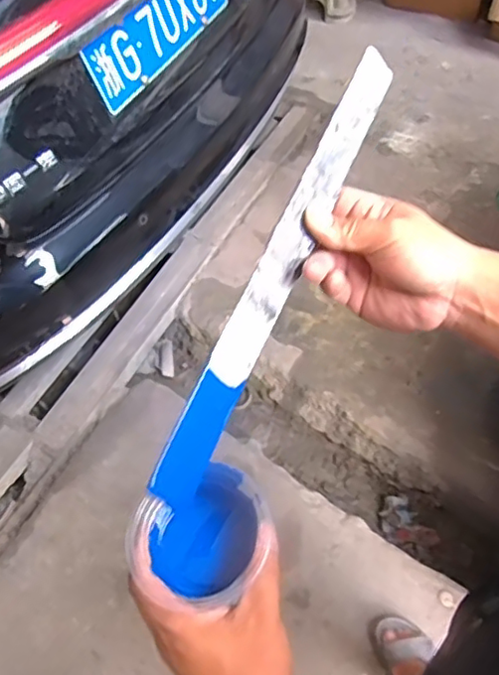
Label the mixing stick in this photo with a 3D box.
[{"bbox_3d":[0.024,-0.054,0.392,0.007,0.032,0.334,3,63,56],"label":"mixing stick"}]

